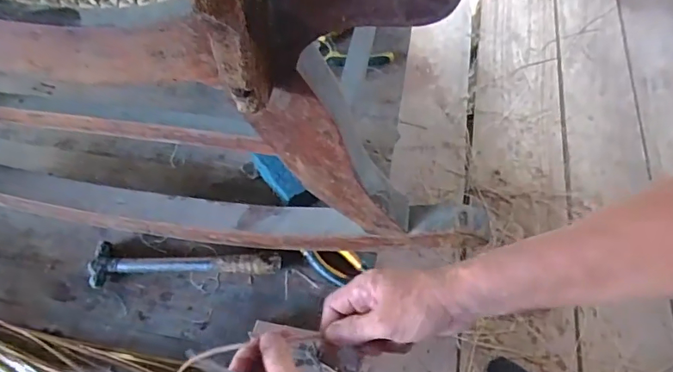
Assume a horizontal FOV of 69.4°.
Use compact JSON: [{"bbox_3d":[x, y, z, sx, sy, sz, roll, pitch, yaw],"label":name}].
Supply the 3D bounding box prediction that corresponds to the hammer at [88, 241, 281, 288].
[{"bbox_3d":[-0.192,0.101,0.622,0.237,0.022,0.051,-1,57,1],"label":"hammer"}]

